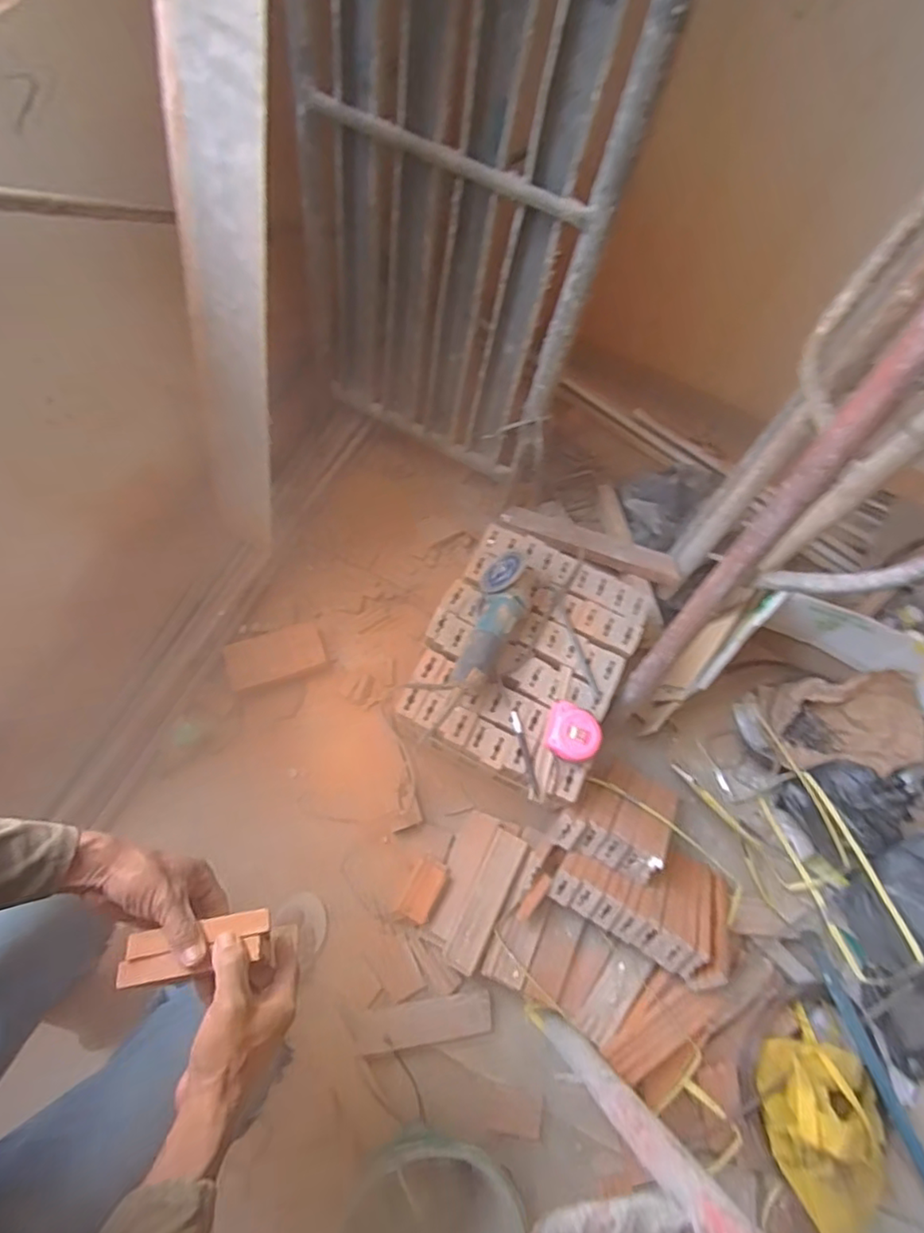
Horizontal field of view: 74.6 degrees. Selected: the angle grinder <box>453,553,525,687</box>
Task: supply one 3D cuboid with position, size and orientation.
[{"bbox_3d":[0.058,0.013,1.059,0.080,0.088,0.250,16,68,1],"label":"angle grinder"}]

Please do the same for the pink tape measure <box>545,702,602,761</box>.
[{"bbox_3d":[0.188,0.194,1.020,0.092,0.048,0.093,24,69,4],"label":"pink tape measure"}]

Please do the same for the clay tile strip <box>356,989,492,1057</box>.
[{"bbox_3d":[-0.065,0.703,1.049,0.228,0.012,0.068,-6,70,-8],"label":"clay tile strip"}]

